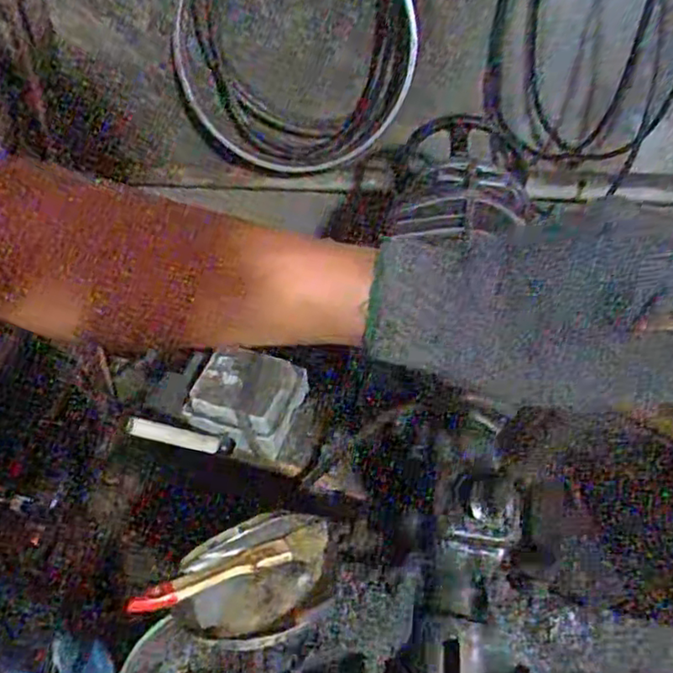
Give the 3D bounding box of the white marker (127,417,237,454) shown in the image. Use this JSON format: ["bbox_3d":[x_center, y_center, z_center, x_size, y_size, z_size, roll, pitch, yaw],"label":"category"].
[{"bbox_3d":[-0.180,0.117,0.753,0.128,0.013,0.020,18,48,-24],"label":"white marker"}]

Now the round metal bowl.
[{"bbox_3d":[-0.068,0.220,0.576,0.139,0.053,0.103,-18,54,-11],"label":"round metal bowl"}]

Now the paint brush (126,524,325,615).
[{"bbox_3d":[-0.094,0.211,0.585,0.178,0.015,0.027,-13,52,-23],"label":"paint brush"}]

